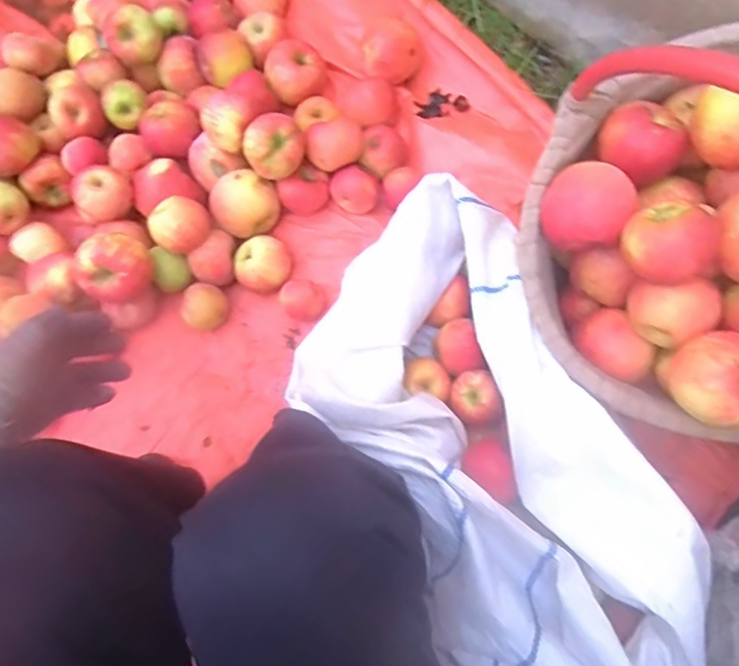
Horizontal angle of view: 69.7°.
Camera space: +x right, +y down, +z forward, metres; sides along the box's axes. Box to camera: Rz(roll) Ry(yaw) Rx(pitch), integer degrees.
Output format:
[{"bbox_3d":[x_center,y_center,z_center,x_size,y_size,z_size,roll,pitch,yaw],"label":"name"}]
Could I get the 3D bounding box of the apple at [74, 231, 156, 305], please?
[{"bbox_3d":[-0.312,-0.077,0.660,0.077,0.081,0.085,36,80,7],"label":"apple"}]

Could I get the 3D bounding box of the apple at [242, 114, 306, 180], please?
[{"bbox_3d":[-0.118,-0.229,0.658,0.075,0.059,0.061,-18,78,-4],"label":"apple"}]

